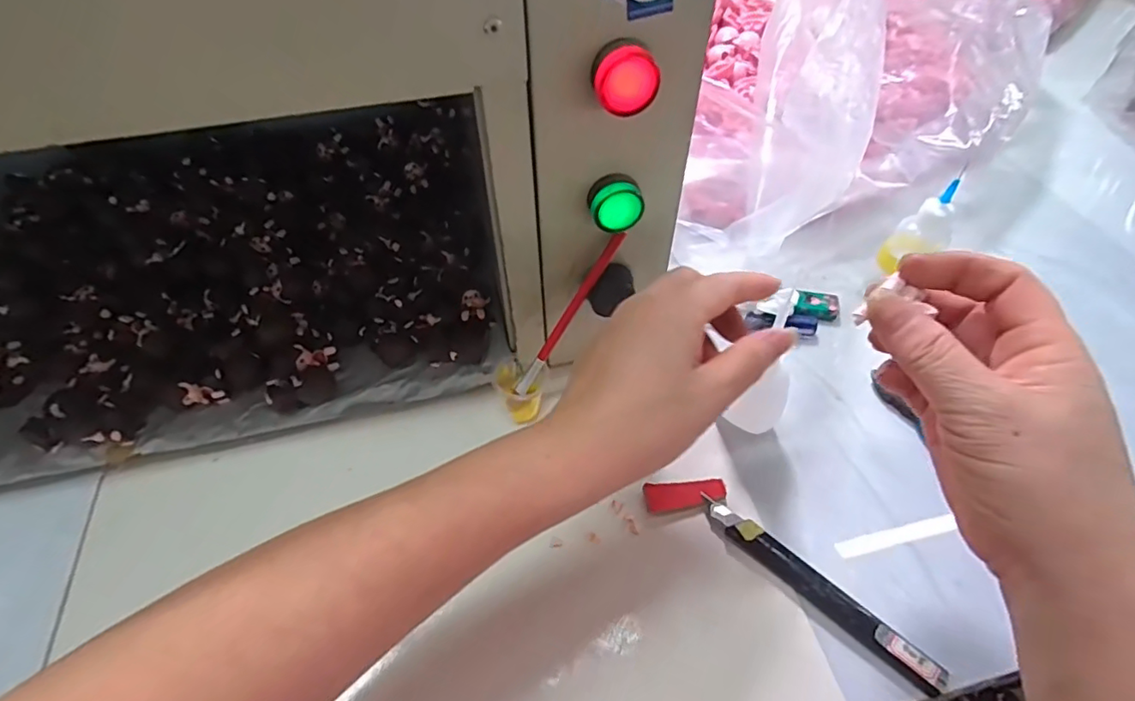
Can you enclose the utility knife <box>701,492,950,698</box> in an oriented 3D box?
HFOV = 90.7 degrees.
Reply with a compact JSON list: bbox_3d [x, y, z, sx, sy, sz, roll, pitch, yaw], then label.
[{"bbox_3d":[0.134,0.129,0.308,0.139,0.012,0.015,36,61,26],"label":"utility knife"}]

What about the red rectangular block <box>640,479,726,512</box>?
[{"bbox_3d":[0.072,0.089,0.345,0.049,0.004,0.016,-4,52,-1],"label":"red rectangular block"}]

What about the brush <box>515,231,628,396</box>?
[{"bbox_3d":[-0.001,-0.020,0.351,0.007,0.129,0.006,3,40,-45],"label":"brush"}]

